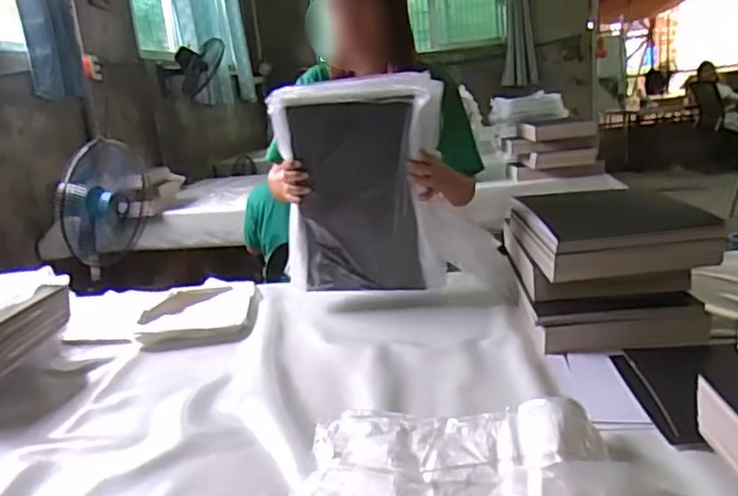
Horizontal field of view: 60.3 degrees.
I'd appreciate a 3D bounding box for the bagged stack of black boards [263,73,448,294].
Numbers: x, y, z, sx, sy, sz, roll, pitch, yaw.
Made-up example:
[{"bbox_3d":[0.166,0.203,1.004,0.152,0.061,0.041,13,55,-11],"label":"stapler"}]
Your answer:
[{"bbox_3d":[-0.013,-0.106,1.230,0.312,0.425,0.056,-5,14,5],"label":"bagged stack of black boards"}]

